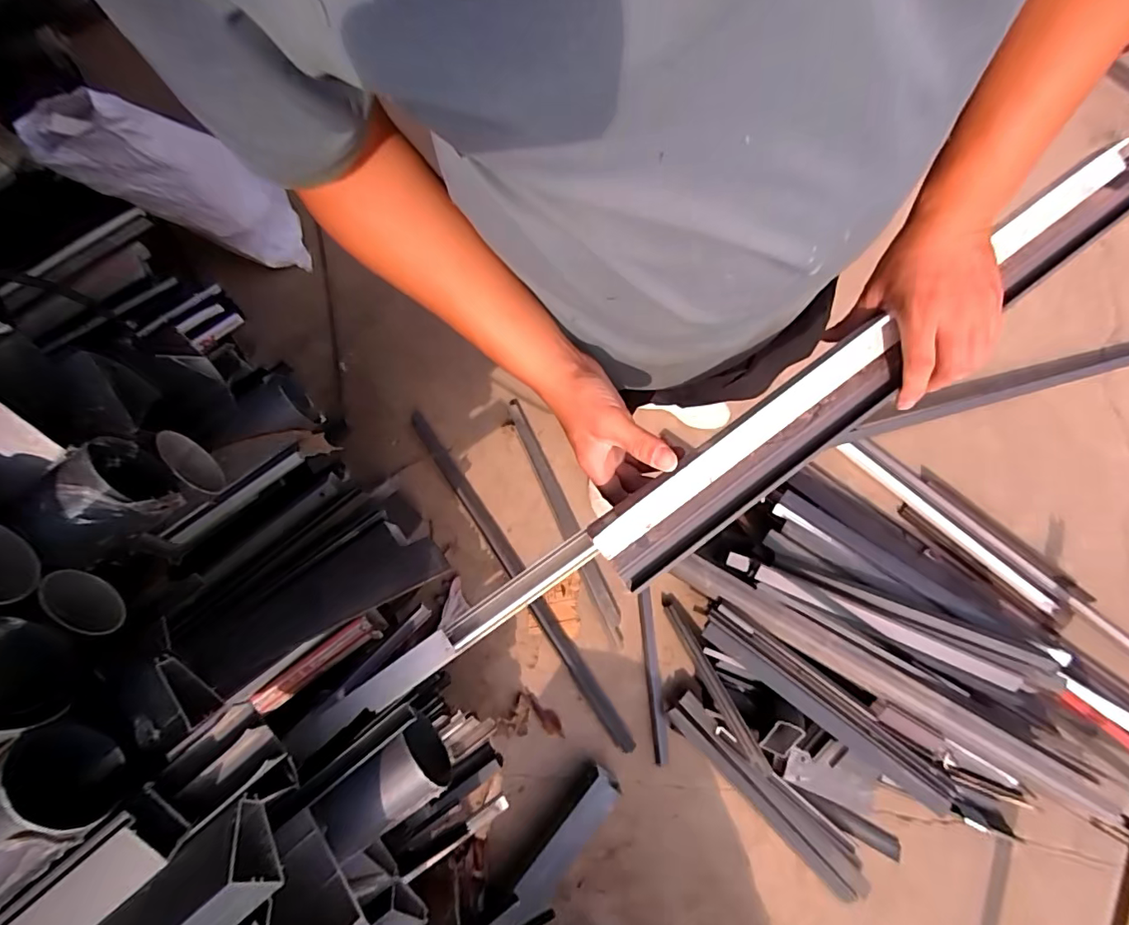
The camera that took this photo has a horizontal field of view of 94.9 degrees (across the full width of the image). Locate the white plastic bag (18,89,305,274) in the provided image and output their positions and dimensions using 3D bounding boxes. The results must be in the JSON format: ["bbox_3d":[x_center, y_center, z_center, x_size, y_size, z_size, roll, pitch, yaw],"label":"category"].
[{"bbox_3d":[-0.914,-0.678,1.312,0.225,0.575,0.221,-31,77,17],"label":"white plastic bag"}]

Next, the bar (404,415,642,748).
[{"bbox_3d":[-0.135,0.274,1.339,0.054,0.023,1.000,-34,79,-5],"label":"bar"}]

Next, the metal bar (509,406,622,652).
[{"bbox_3d":[-0.001,0.140,1.355,0.053,0.021,0.678,-25,78,-3],"label":"metal bar"}]

